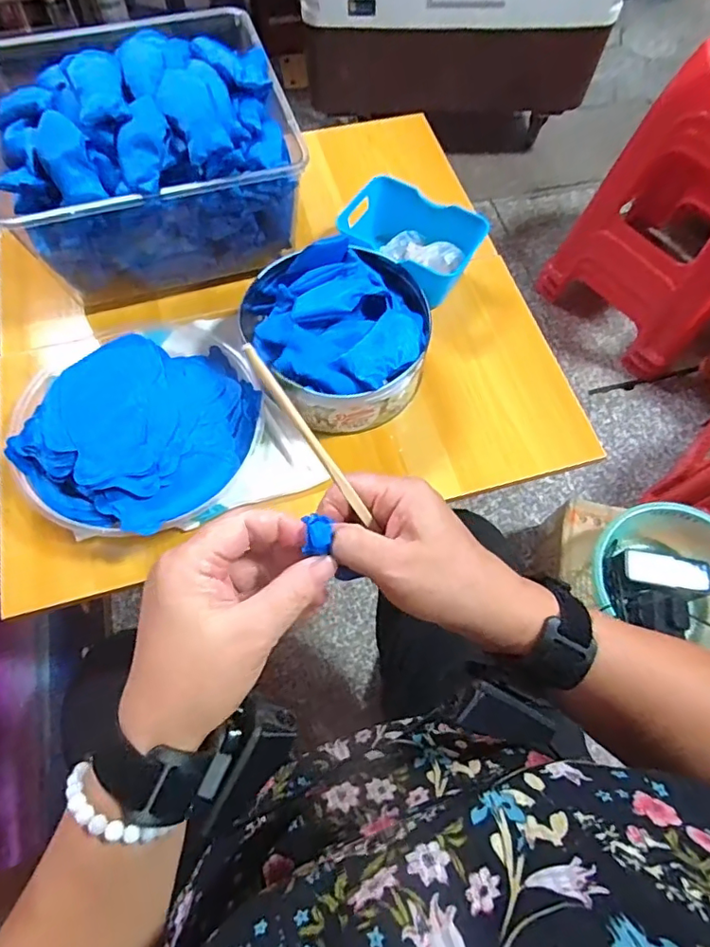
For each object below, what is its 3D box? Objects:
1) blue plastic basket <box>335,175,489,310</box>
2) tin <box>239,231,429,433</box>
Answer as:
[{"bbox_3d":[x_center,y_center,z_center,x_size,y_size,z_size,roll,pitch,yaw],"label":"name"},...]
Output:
[{"bbox_3d":[0.062,-0.266,0.624,0.153,0.066,0.104,27,68,10],"label":"blue plastic basket"},{"bbox_3d":[-0.010,-0.141,0.552,0.185,0.083,0.177,1,66,-1],"label":"tin"}]

